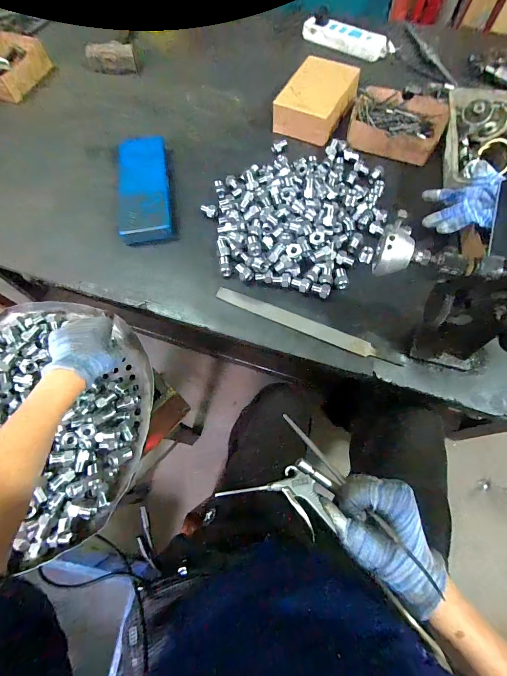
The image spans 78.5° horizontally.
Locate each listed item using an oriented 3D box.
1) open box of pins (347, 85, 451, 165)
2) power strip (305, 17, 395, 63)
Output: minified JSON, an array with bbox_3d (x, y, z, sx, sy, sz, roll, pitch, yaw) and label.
[{"bbox_3d":[0.286,-0.431,0.614,0.178,0.038,0.166,17,69,8],"label":"open box of pins"},{"bbox_3d":[0.228,-0.730,0.754,0.233,0.040,0.046,29,71,12],"label":"power strip"}]

